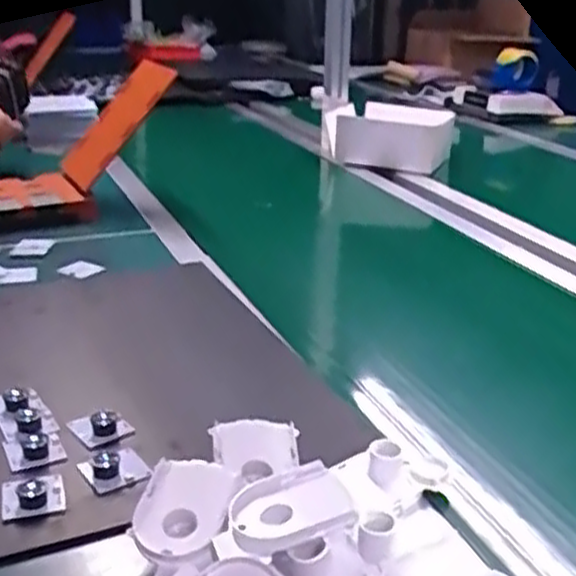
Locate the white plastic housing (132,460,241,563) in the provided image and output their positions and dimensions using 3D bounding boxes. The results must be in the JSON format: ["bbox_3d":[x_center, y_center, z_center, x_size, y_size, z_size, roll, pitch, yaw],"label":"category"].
[{"bbox_3d":[-0.075,0.151,0.568,0.064,0.013,0.082,5,39,6],"label":"white plastic housing"}]

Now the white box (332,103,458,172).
[{"bbox_3d":[0.198,-0.290,1.540,0.231,0.095,0.164,8,24,16],"label":"white box"}]

